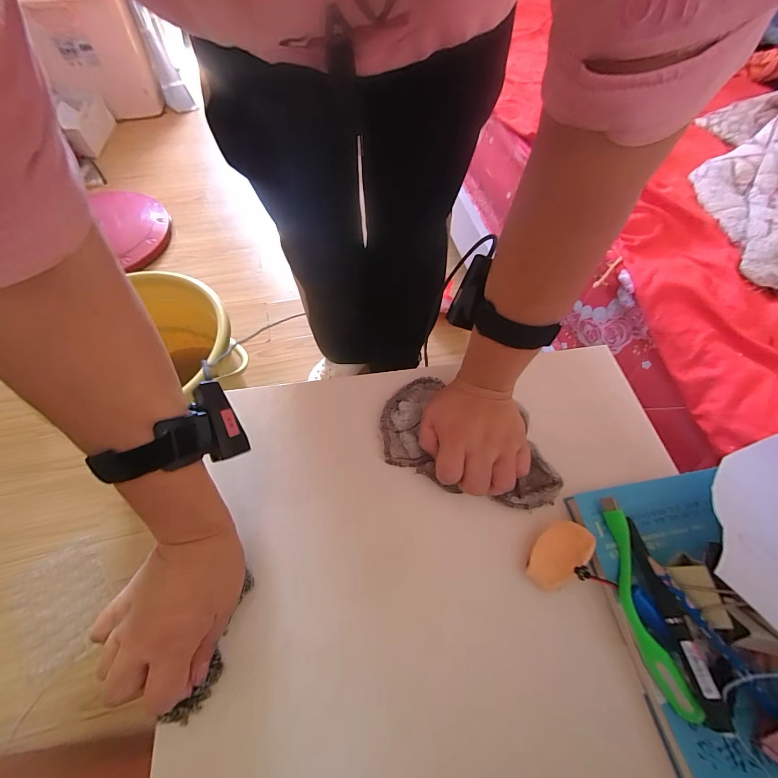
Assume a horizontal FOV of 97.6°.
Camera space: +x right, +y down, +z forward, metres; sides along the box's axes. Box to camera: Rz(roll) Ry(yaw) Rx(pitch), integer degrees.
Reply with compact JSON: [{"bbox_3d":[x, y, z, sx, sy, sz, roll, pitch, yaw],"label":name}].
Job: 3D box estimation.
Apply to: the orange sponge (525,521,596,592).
[{"bbox_3d":[0.148,0.144,0.297,0.062,0.018,0.034,-38,69,-19],"label":"orange sponge"}]

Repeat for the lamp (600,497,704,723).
[{"bbox_3d":[0.197,0.165,0.271,0.025,0.020,0.148,-4,63,-4],"label":"lamp"}]

